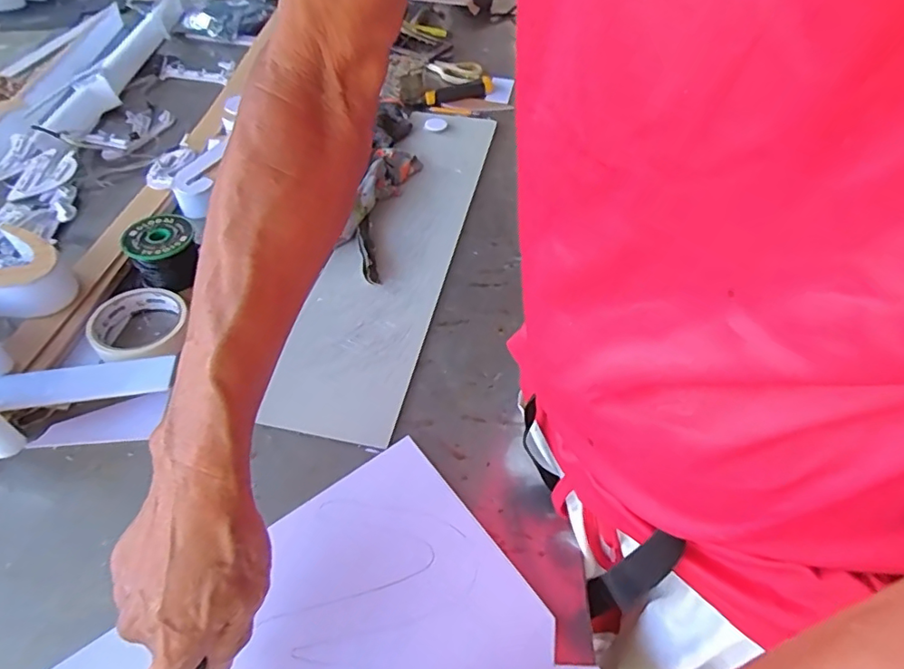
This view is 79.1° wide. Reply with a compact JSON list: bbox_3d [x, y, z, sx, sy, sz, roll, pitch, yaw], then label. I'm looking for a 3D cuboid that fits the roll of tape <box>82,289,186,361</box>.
[{"bbox_3d":[-0.306,-0.005,0.539,0.092,0.030,0.091,1,48,-2],"label":"roll of tape"}]

